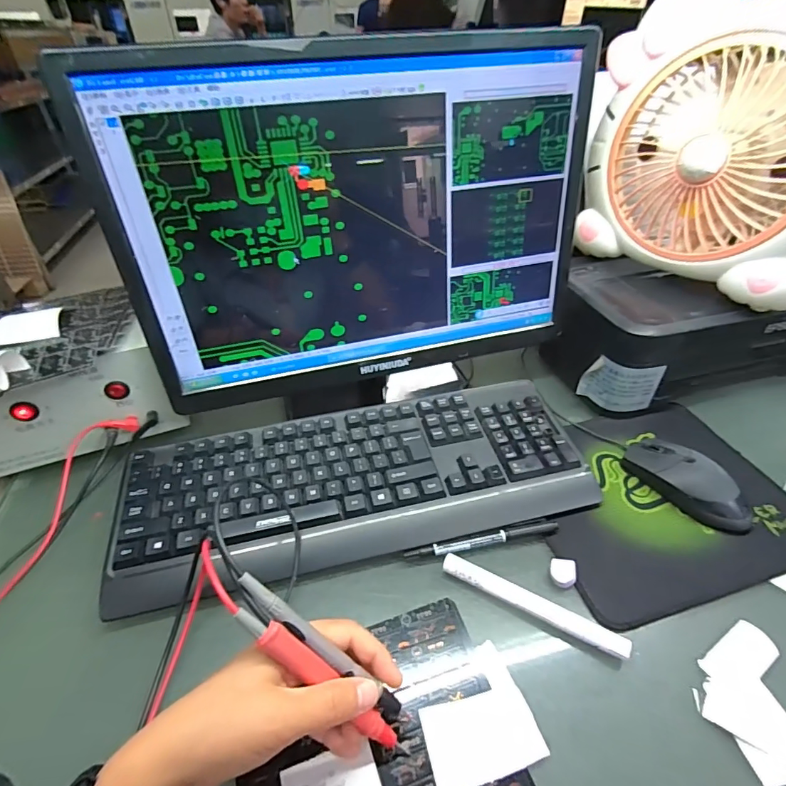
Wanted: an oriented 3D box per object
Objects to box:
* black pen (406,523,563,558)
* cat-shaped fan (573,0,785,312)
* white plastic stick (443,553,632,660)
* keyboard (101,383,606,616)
[{"bbox_3d":[0.081,0.134,0.396,0.138,0.012,0.010,-8,40,-8],"label":"black pen"},{"bbox_3d":[0.327,-0.243,0.449,0.093,0.233,0.263,-23,44,-24],"label":"cat-shaped fan"},{"bbox_3d":[0.108,0.167,0.351,0.144,0.014,0.015,19,43,23],"label":"white plastic stick"},{"bbox_3d":[-0.031,0.083,0.434,0.431,0.042,0.158,-10,40,-11],"label":"keyboard"}]

